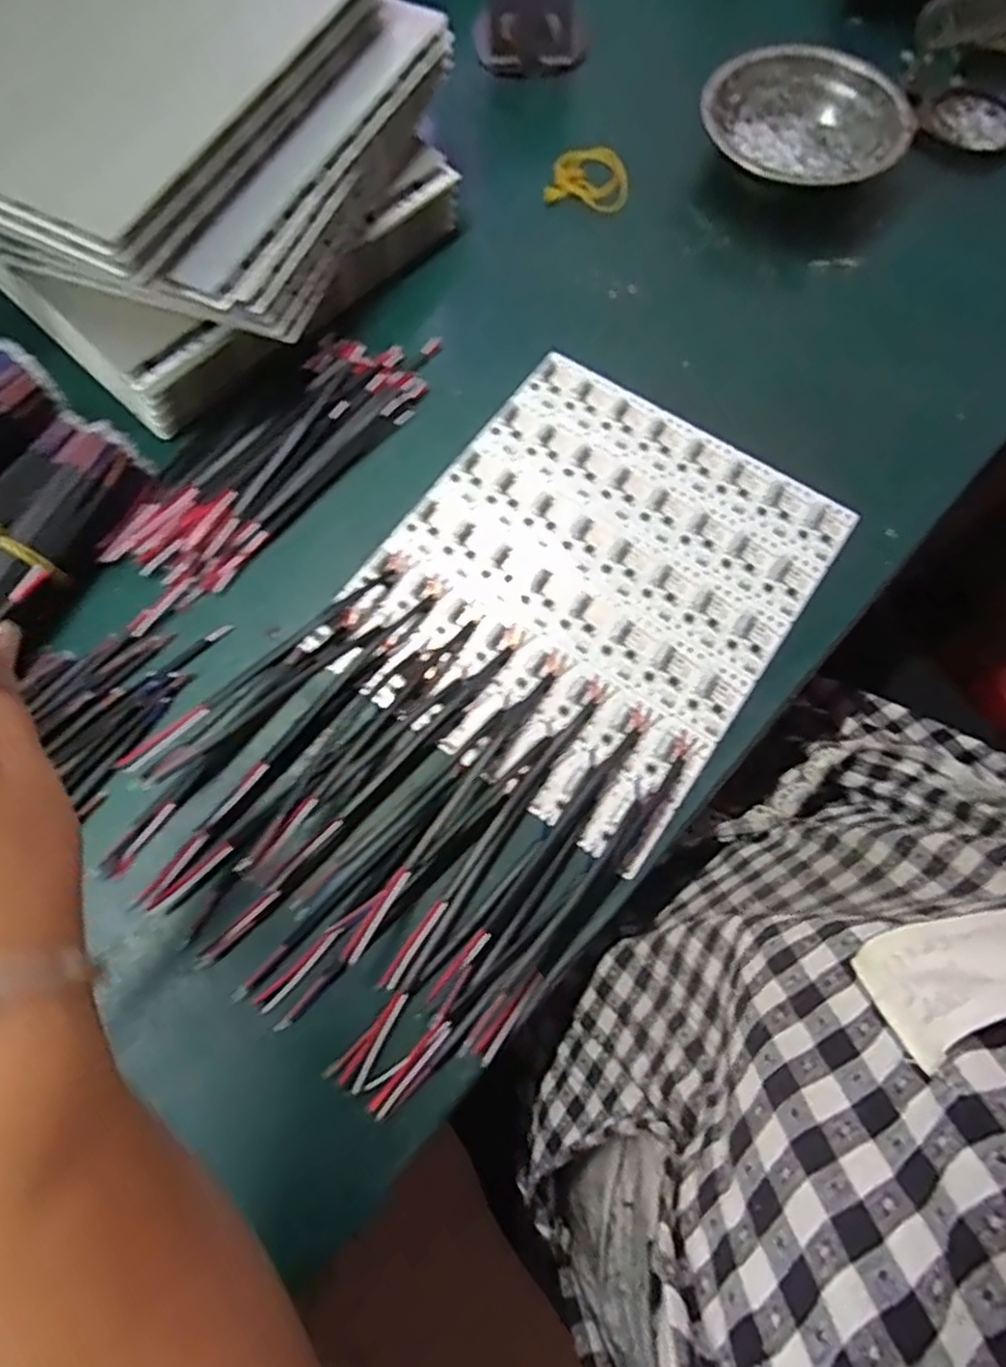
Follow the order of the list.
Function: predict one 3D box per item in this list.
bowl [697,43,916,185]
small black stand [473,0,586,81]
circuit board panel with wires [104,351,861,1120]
[{"bbox_3d":[0.192,-0.357,0.463,0.125,0.040,0.125,0,70,1],"label":"bowl"},{"bbox_3d":[0.018,-0.471,0.481,0.079,0.073,0.043,1,70,1],"label":"small black stand"},{"bbox_3d":[0.003,-0.006,0.349,0.202,0.026,0.366,36,75,10],"label":"circuit board panel with wires"}]

